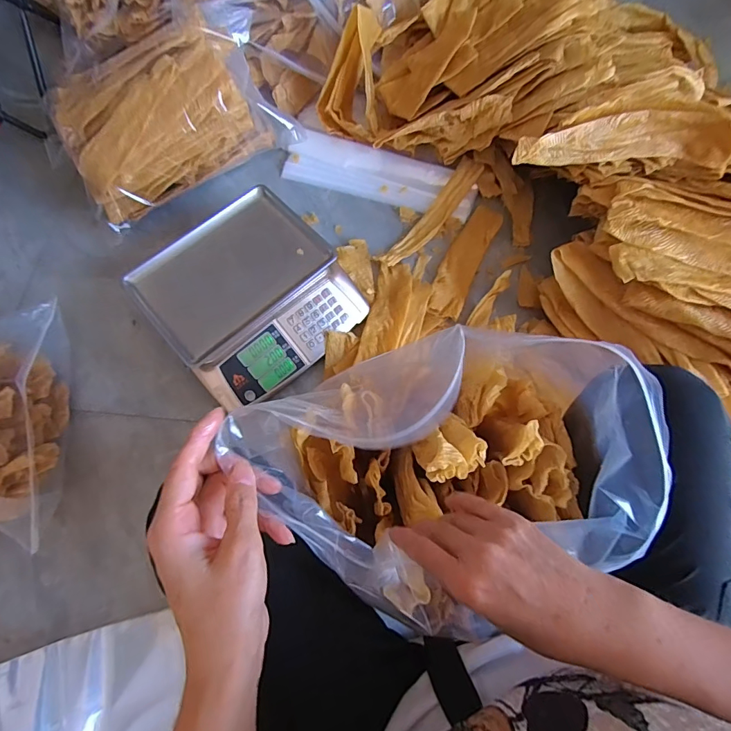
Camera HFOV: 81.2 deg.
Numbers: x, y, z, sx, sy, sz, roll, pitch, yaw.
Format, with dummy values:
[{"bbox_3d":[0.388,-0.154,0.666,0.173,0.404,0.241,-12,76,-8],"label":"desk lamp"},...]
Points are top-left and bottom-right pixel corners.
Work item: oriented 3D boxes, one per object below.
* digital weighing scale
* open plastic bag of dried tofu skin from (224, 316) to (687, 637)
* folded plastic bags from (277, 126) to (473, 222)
[{"bbox_3d":[-0.218,-0.131,0.811,0.325,0.108,0.329,-40,73,-13],"label":"digital weighing scale"},{"bbox_3d":[0.049,0.076,0.377,0.279,0.225,0.242,-20,72,-7],"label":"open plastic bag of dried tofu skin"},{"bbox_3d":[0.034,-0.441,0.981,0.437,0.020,0.128,18,82,8],"label":"folded plastic bags"}]

